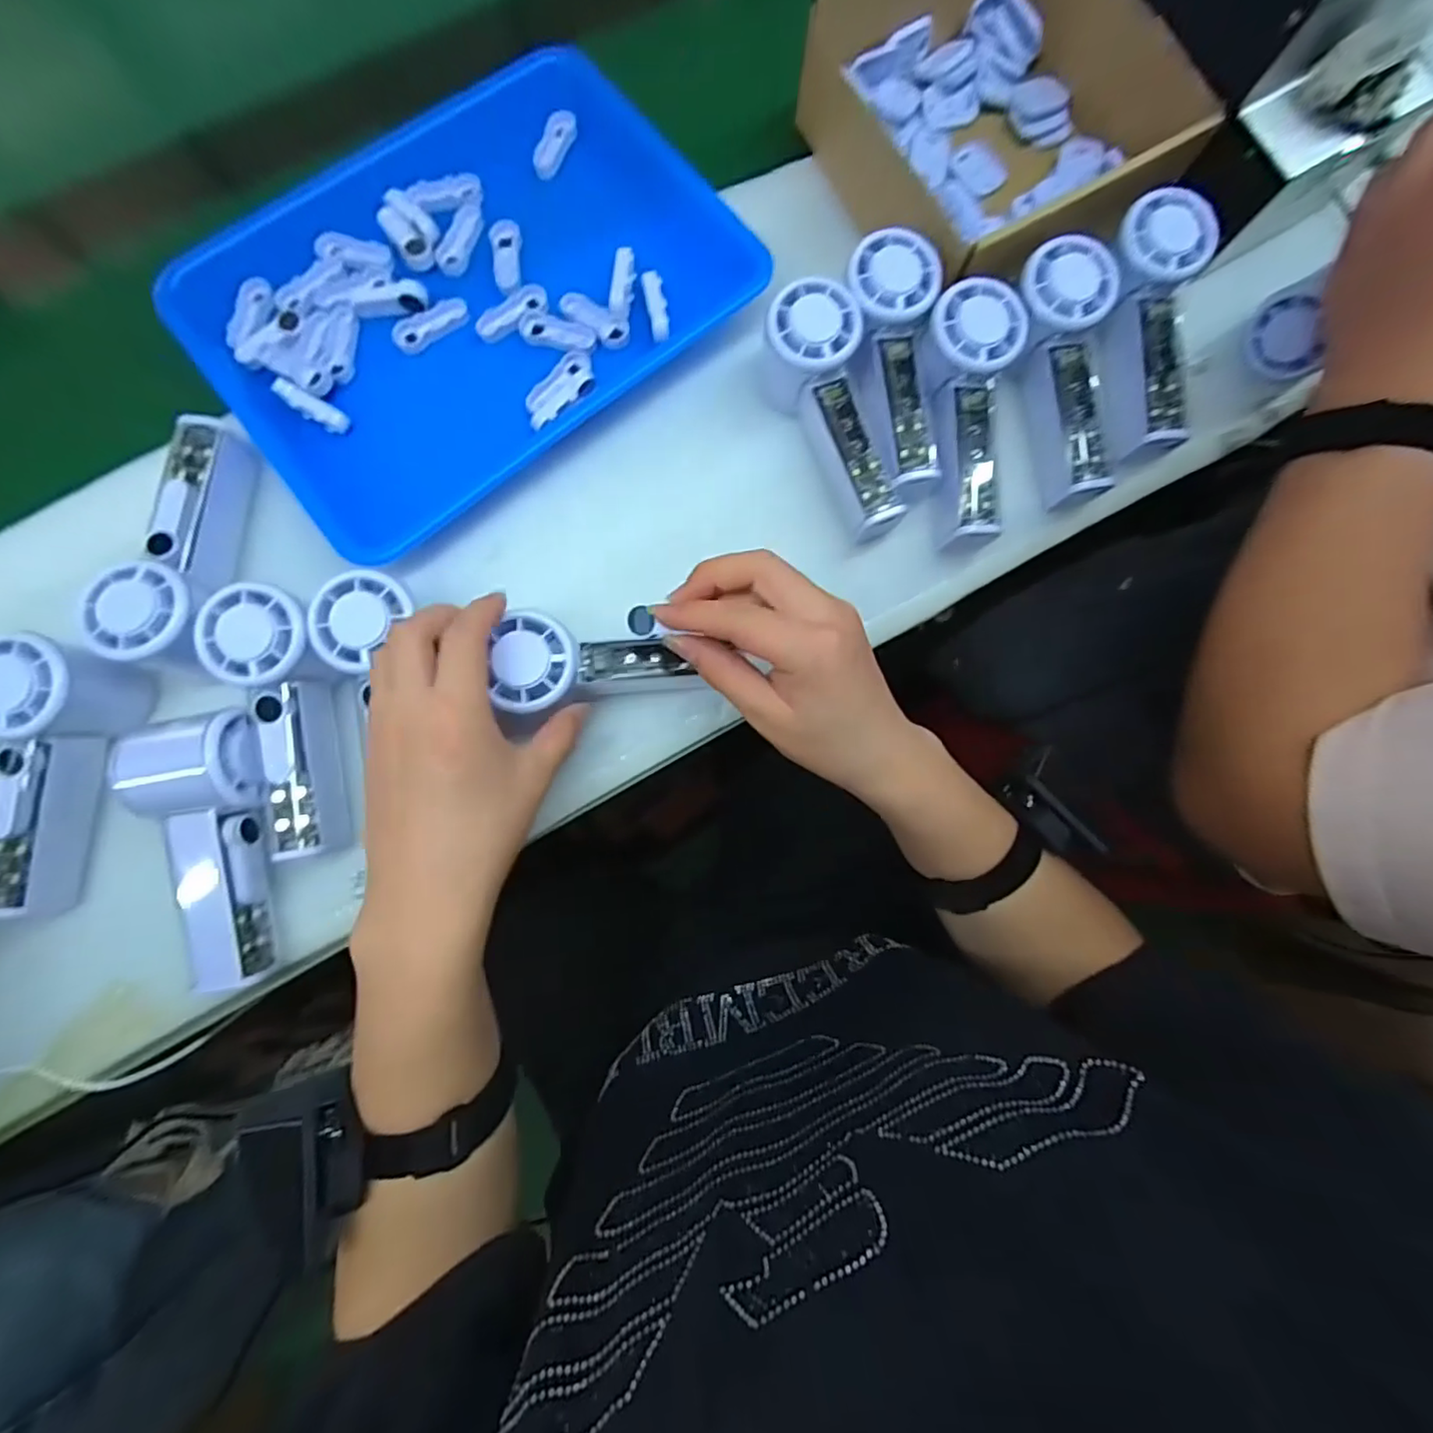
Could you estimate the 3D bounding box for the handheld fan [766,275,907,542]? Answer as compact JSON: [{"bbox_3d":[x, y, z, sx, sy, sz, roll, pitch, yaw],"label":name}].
[{"bbox_3d":[0.076,-0.190,0.379,0.055,0.037,0.156,-22,97,-5],"label":"handheld fan"}]

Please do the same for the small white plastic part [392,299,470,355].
[{"bbox_3d":[-0.191,-0.263,0.405,0.052,0.008,0.018,-32,86,-6],"label":"small white plastic part"}]

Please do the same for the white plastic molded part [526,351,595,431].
[{"bbox_3d":[-0.100,-0.213,0.395,0.033,0.011,0.061,35,83,2],"label":"white plastic molded part"}]

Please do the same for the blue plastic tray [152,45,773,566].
[{"bbox_3d":[-0.163,-0.291,0.403,0.347,0.030,0.271,-37,86,-6],"label":"blue plastic tray"}]

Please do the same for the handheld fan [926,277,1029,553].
[{"bbox_3d":[0.161,-0.187,0.374,0.052,0.031,0.155,-2,97,-3],"label":"handheld fan"}]

